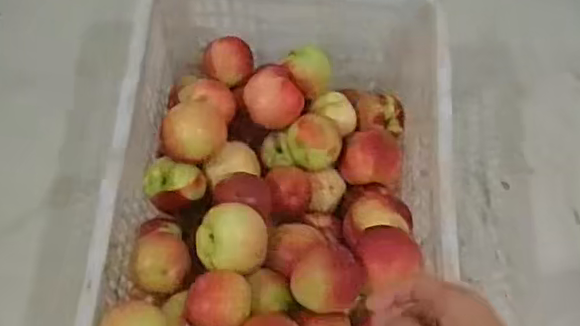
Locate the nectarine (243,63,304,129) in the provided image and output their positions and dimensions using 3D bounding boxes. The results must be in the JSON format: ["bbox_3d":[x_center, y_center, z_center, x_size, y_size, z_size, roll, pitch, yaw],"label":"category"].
[{"bbox_3d":[-0.020,-0.072,0.723,0.065,0.058,0.065,1,67,-3],"label":"nectarine"}]

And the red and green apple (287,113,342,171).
[{"bbox_3d":[0.027,-0.022,0.716,0.063,0.055,0.050,31,68,9],"label":"red and green apple"}]

